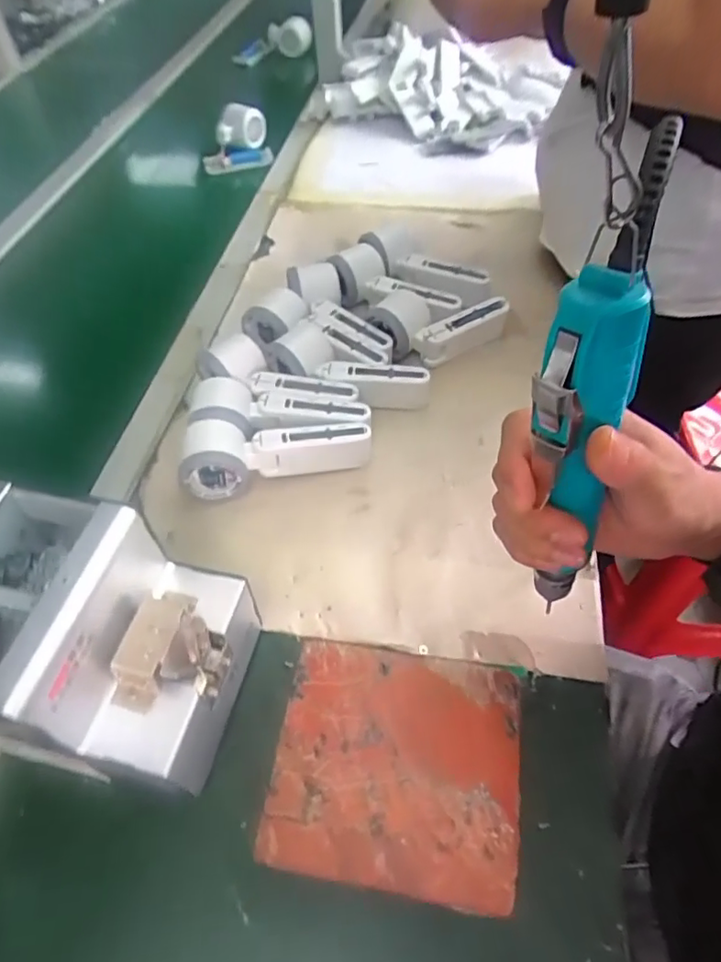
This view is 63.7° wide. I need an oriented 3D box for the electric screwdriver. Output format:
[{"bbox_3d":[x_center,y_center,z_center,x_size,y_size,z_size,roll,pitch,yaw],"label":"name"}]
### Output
[{"bbox_3d":[0.094,-0.035,0.249,0.038,0.200,0.034,6,29,7],"label":"electric screwdriver"}]

